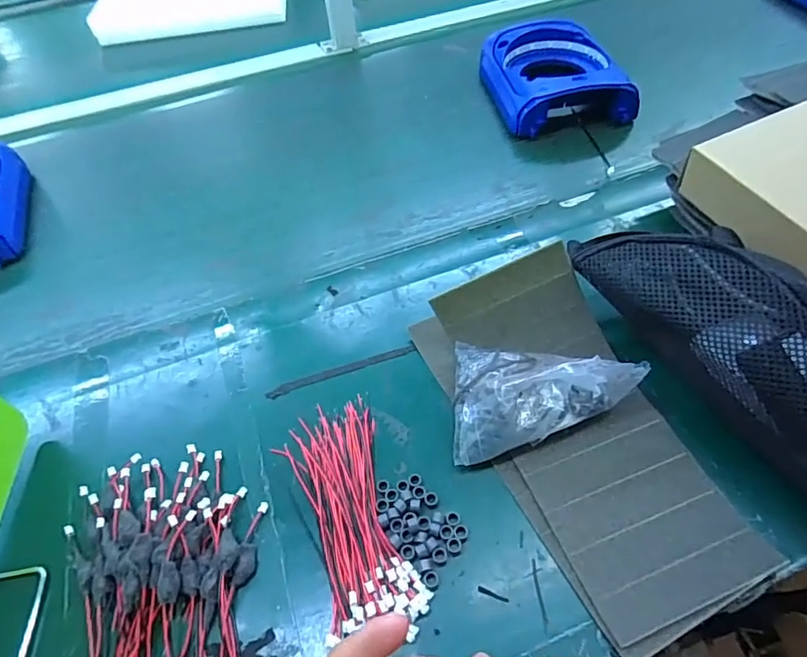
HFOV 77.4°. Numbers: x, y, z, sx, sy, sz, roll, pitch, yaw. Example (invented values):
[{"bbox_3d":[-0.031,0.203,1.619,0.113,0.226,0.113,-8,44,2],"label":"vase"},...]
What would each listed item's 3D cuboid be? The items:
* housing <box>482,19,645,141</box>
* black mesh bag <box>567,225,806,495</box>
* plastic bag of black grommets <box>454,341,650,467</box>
[{"bbox_3d":[0.208,-0.354,0.714,0.162,0.069,0.211,-11,53,-4],"label":"housing"},{"bbox_3d":[0.260,0.021,0.373,0.078,0.109,0.288,-30,57,-17],"label":"black mesh bag"},{"bbox_3d":[0.110,0.048,0.392,0.138,0.066,0.107,2,53,6],"label":"plastic bag of black grommets"}]

